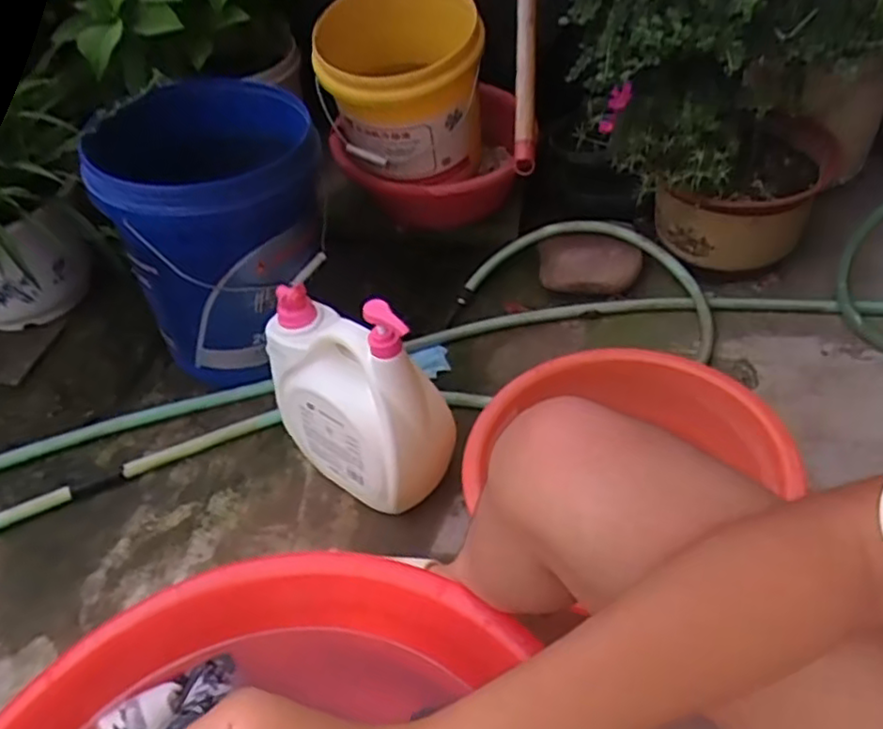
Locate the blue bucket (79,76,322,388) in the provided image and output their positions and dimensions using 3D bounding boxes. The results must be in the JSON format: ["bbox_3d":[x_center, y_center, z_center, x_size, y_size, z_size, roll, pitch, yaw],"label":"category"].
[{"bbox_3d":[-0.336,-0.230,1.078,0.305,0.347,0.368,-16,47,-14],"label":"blue bucket"}]

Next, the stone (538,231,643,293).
[{"bbox_3d":[0.248,-0.163,1.151,0.162,0.072,0.096,5,46,6],"label":"stone"}]

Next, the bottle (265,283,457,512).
[{"bbox_3d":[-0.108,0.041,0.848,0.240,0.309,0.097,30,54,27],"label":"bottle"}]

